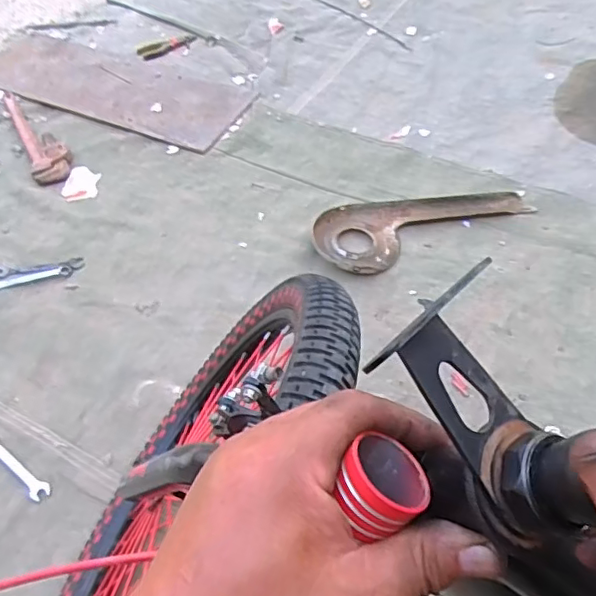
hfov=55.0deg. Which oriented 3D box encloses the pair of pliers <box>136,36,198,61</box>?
[{"bbox_3d":[-0.333,-0.642,1.456,0.158,0.020,0.053,-37,62,-23],"label":"pair of pliers"}]

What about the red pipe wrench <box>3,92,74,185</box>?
[{"bbox_3d":[-0.559,-0.353,1.237,0.084,0.021,0.322,-24,58,-15],"label":"red pipe wrench"}]

